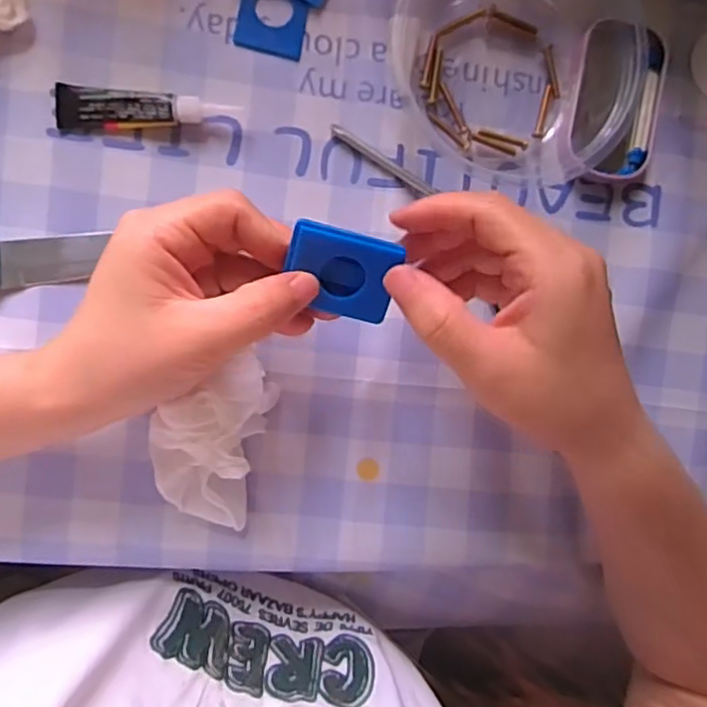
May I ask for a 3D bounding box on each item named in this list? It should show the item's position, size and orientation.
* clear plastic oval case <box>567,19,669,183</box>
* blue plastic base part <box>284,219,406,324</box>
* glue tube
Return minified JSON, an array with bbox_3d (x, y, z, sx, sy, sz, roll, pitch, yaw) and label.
[{"bbox_3d":[0.136,-0.130,0.329,0.050,0.012,0.076,7,92,-9],"label":"clear plastic oval case"},{"bbox_3d":[-0.005,-0.033,0.256,0.042,0.009,0.034,13,120,-11],"label":"blue plastic base part"},{"bbox_3d":[-0.095,-0.113,0.296,0.079,0.012,0.019,-1,93,-9],"label":"glue tube"}]

